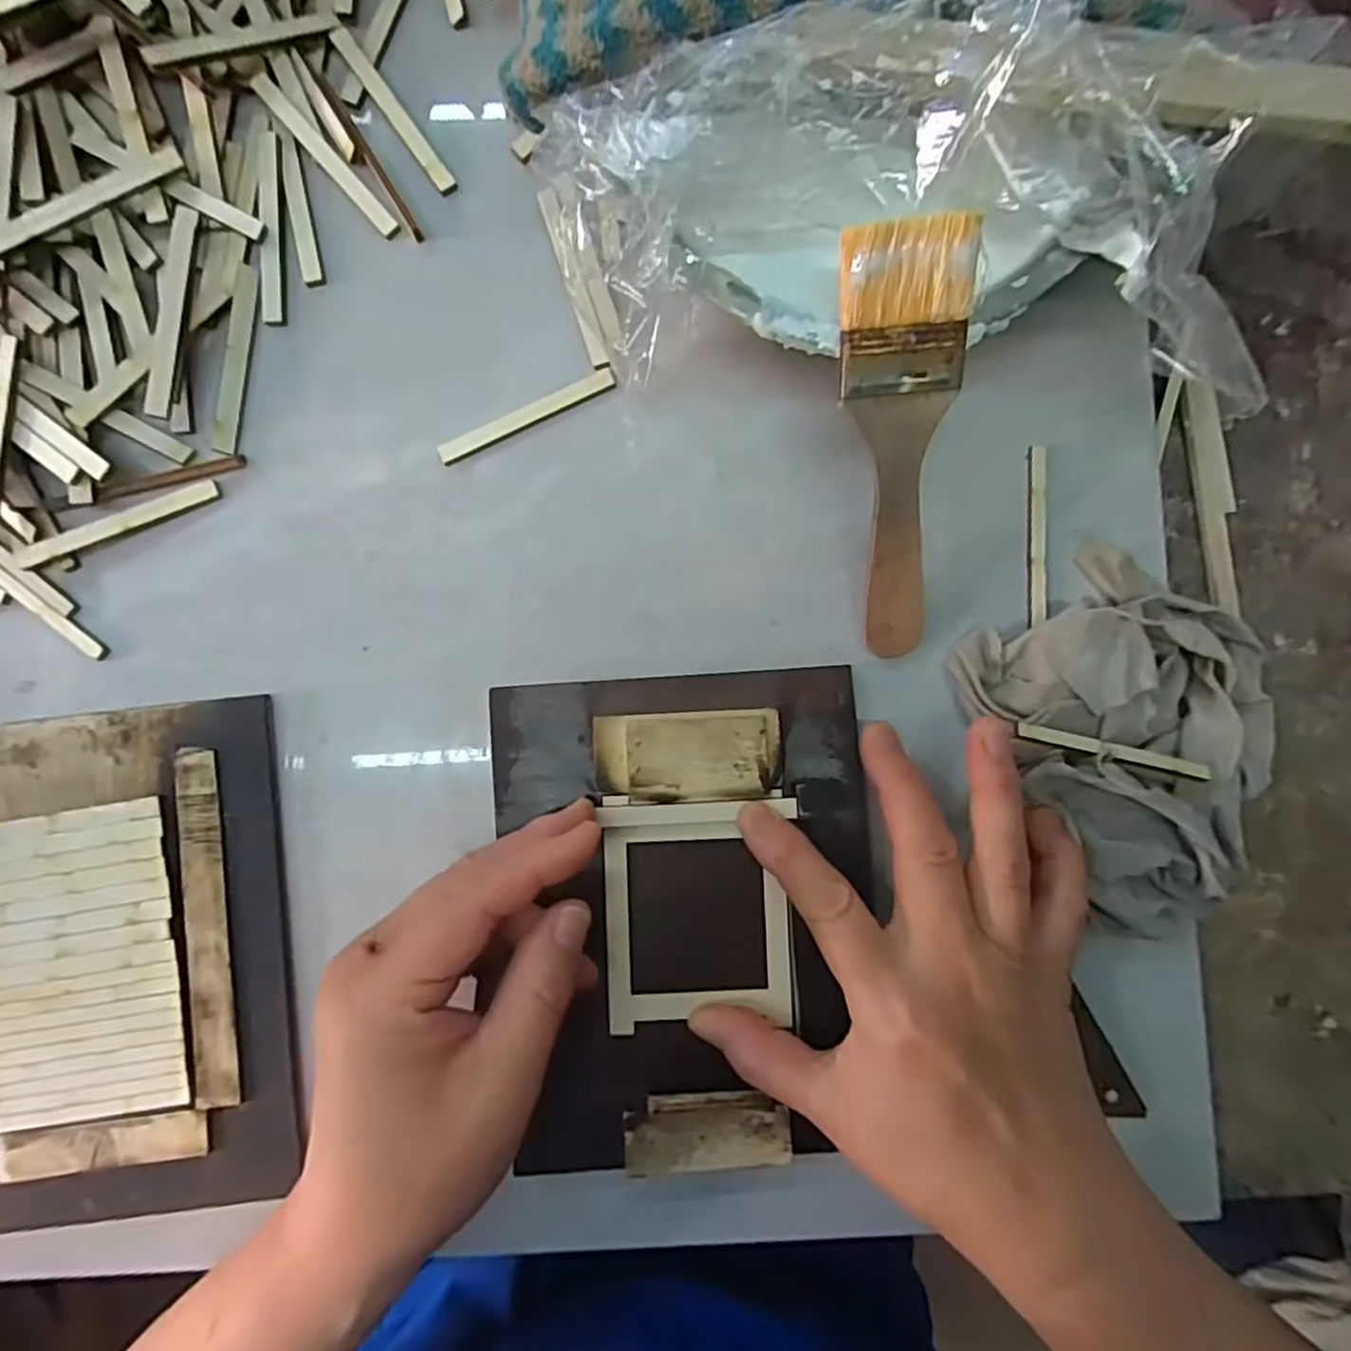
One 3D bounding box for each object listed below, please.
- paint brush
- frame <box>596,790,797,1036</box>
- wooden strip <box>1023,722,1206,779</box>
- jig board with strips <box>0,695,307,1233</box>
[{"bbox_3d":[0.080,-0.075,0.247,0.039,0.009,0.149,-9,119,-3],"label":"paint brush"},{"bbox_3d":[0.010,0.092,0.265,0.073,0.009,0.088,-2,86,-3],"label":"frame"},{"bbox_3d":[0.171,0.029,0.265,0.078,0.006,0.006,13,86,-2],"label":"wooden strip"},{"bbox_3d":[-0.234,0.113,0.268,0.157,0.007,0.192,-6,87,-3],"label":"jig board with strips"}]

